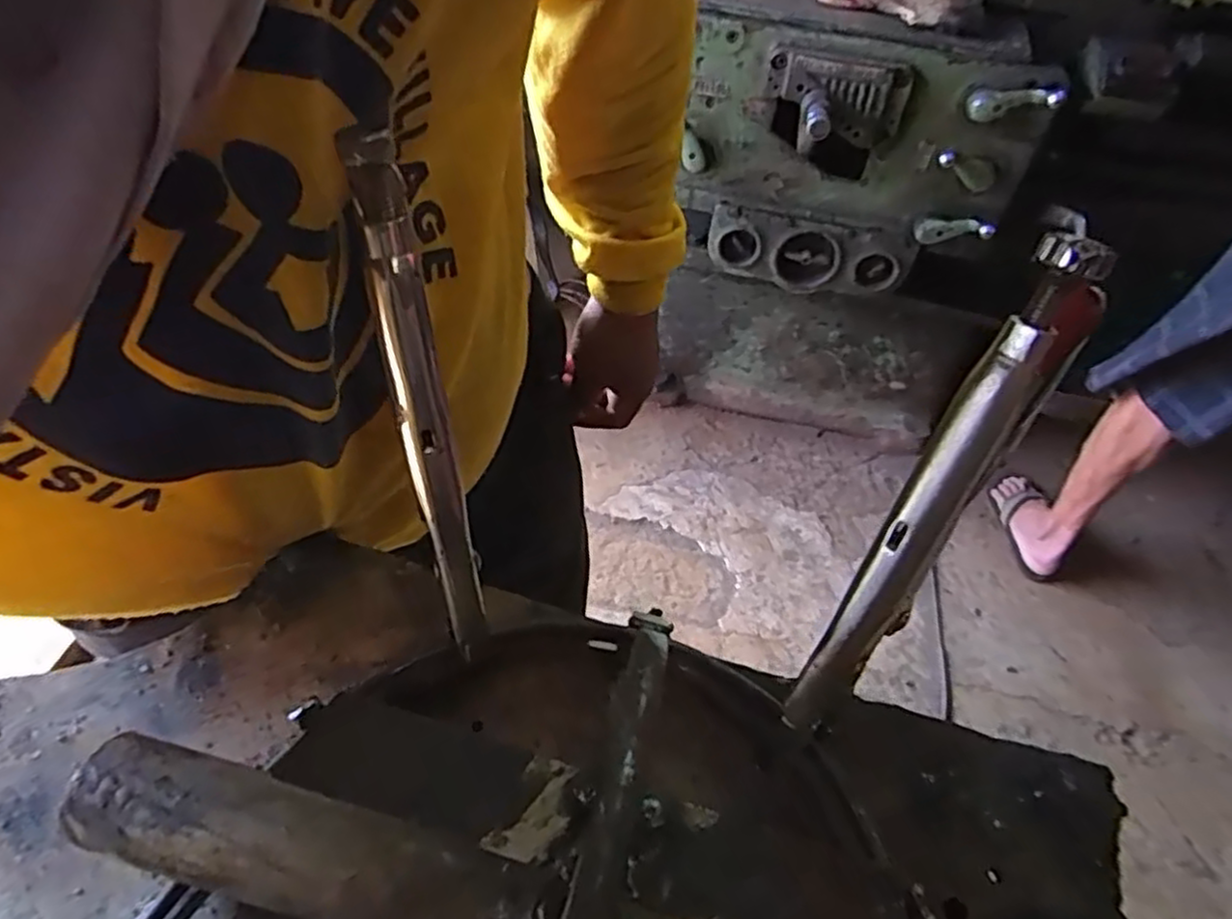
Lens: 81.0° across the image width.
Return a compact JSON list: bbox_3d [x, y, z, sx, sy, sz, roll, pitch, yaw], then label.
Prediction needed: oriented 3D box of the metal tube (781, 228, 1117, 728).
[{"bbox_3d":[0.084,0.019,0.201,0.015,0.158,0.014,30,29,19],"label":"metal tube"}]

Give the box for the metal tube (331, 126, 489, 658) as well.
[{"bbox_3d":[-0.054,-0.007,0.209,0.013,0.160,0.010,-15,30,-18],"label":"metal tube"}]

